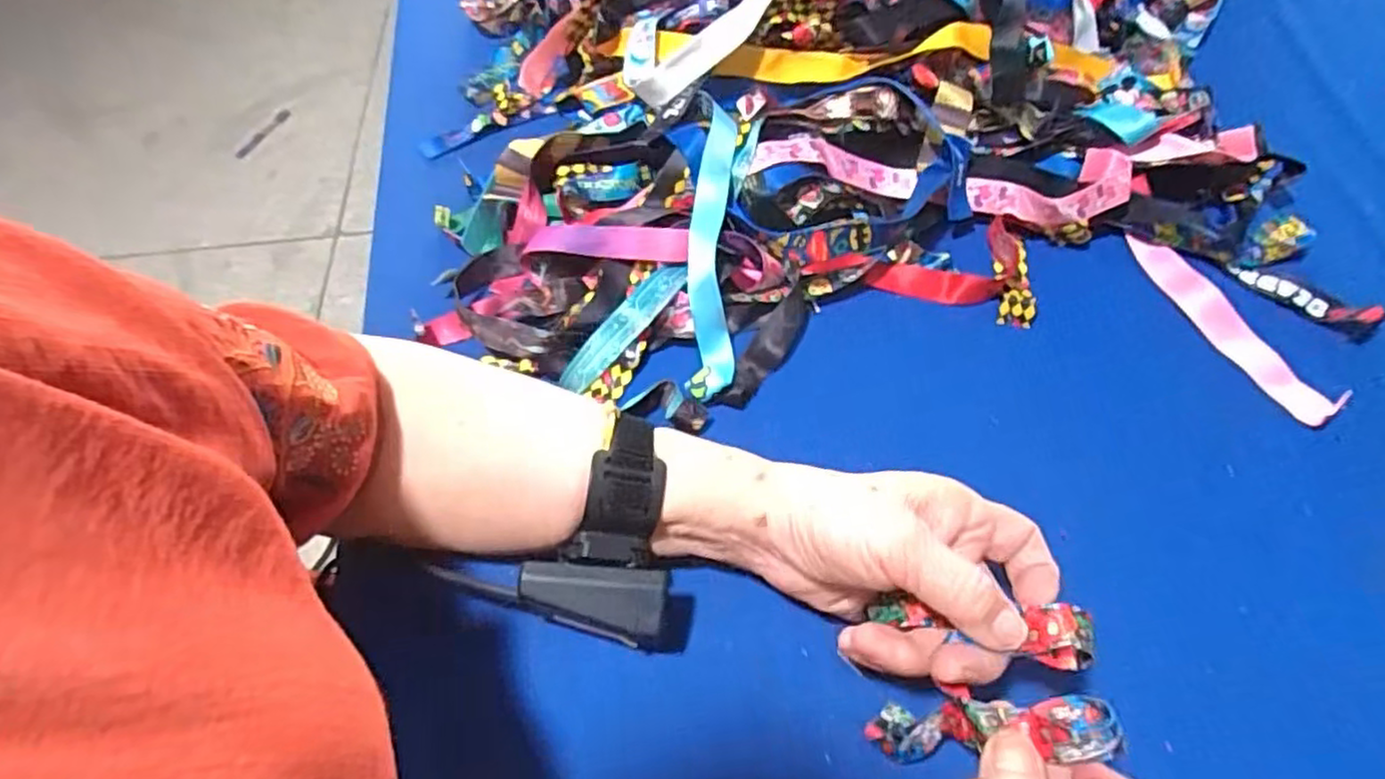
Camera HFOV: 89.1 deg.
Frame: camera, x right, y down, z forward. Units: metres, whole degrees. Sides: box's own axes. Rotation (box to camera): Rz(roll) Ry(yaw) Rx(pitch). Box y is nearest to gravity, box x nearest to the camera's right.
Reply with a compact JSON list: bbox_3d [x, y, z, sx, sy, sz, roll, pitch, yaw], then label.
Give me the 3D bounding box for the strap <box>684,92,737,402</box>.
[{"bbox_3d":[0.011,-0.088,0.426,0.028,0.013,0.191,1,76,2],"label":"strap"}]

